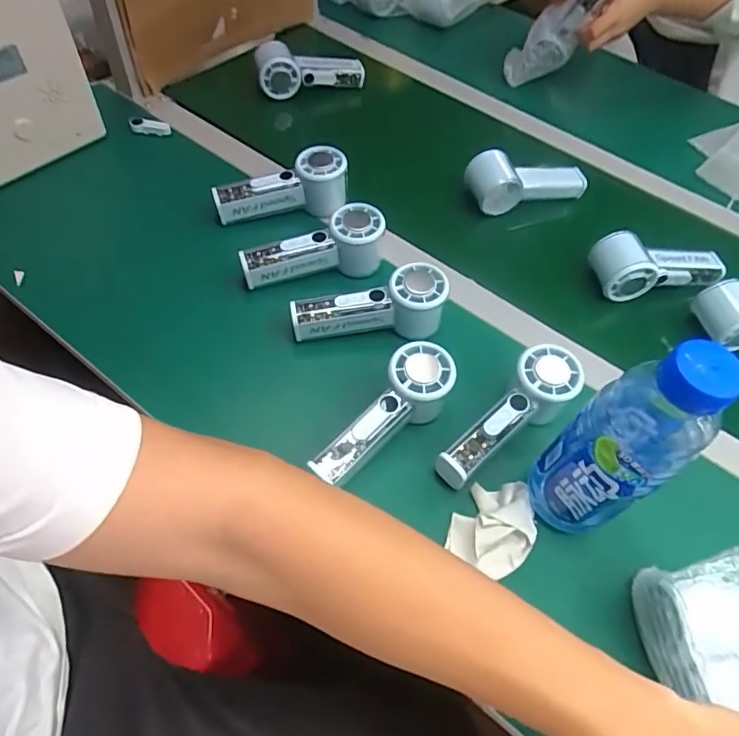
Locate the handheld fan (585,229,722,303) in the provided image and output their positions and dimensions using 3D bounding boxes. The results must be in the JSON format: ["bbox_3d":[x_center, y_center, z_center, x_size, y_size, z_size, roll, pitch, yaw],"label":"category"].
[{"bbox_3d":[0.329,-0.121,0.597,0.159,0.053,0.057,-7,58,-10],"label":"handheld fan"}]

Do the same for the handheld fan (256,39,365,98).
[{"bbox_3d":[-0.083,-0.430,0.758,0.151,0.066,0.062,-8,58,-10],"label":"handheld fan"}]

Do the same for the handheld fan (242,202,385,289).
[{"bbox_3d":[-0.062,-0.128,0.563,0.151,0.065,0.055,-8,58,-10],"label":"handheld fan"}]

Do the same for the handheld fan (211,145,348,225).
[{"bbox_3d":[-0.101,-0.206,0.614,0.155,0.061,0.052,-16,59,-1],"label":"handheld fan"}]

